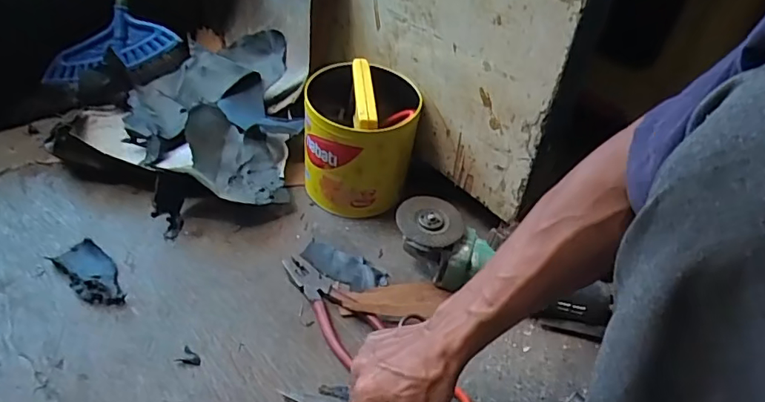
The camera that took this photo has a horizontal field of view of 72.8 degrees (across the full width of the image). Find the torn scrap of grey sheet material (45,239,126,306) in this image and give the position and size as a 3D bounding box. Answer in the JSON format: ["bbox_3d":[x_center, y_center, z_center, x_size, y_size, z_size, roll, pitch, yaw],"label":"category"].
[{"bbox_3d":[-0.344,0.087,0.614,0.107,0.011,0.049,37,52,26],"label":"torn scrap of grey sheet material"}]

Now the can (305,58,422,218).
[{"bbox_3d":[-0.031,-0.082,0.716,0.138,0.170,0.138,4,45,-4],"label":"can"}]

